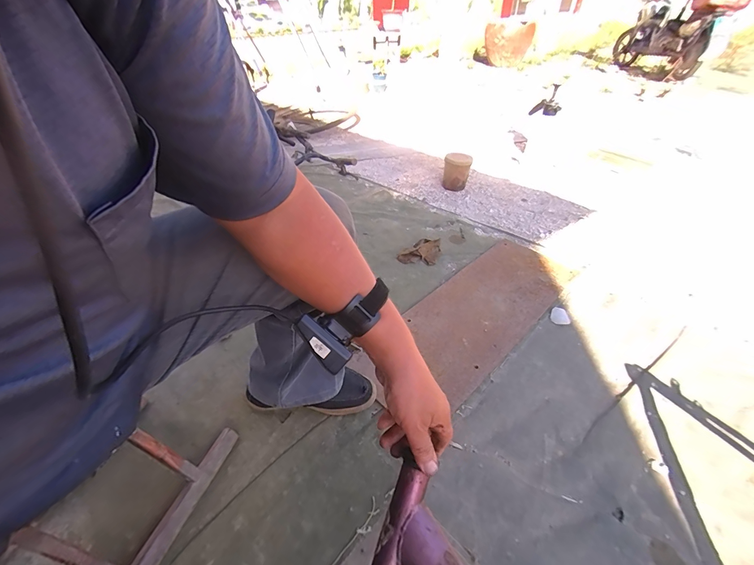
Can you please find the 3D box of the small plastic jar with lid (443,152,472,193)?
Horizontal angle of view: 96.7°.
[{"bbox_3d":[0.386,-0.533,1.619,0.127,0.134,0.155,4,41,7],"label":"small plastic jar with lid"}]

